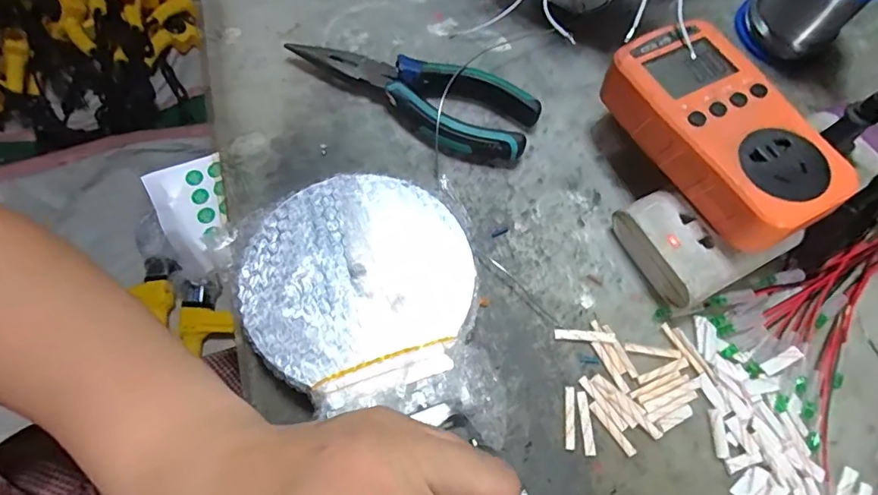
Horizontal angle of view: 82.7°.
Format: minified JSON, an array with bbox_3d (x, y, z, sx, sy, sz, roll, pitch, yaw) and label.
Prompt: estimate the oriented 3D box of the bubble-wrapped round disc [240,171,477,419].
[{"bbox_3d":[-0.040,0.018,0.259,0.111,0.030,0.115,1,69,-2],"label":"bubble-wrapped round disc"}]

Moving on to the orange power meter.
[{"bbox_3d":[0.147,-0.063,0.261,0.070,0.032,0.125,-29,73,-13],"label":"orange power meter"}]

